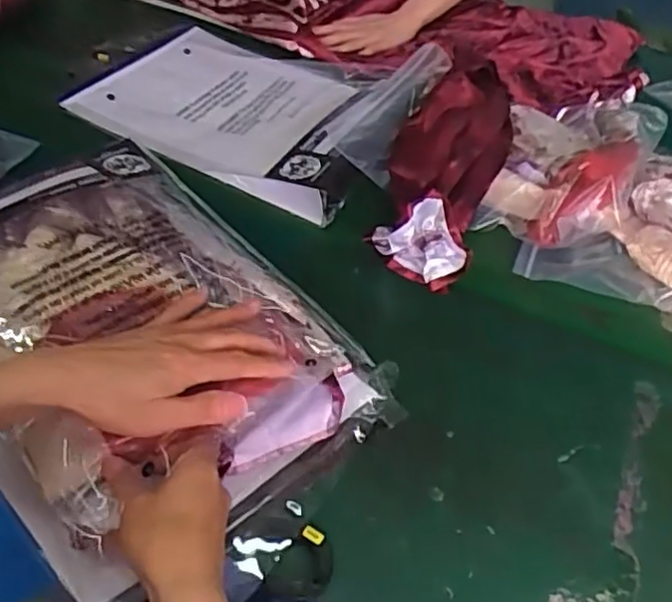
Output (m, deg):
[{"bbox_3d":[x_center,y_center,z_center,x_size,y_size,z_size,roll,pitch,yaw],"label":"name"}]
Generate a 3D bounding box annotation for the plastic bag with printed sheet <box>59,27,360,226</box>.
[{"bbox_3d":[-0.122,-0.269,0.893,0.413,0.050,0.278,25,50,16],"label":"plastic bag with printed sheet"}]

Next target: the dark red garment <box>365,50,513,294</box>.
[{"bbox_3d":[0.128,-0.161,0.797,0.131,0.085,0.375,18,48,10],"label":"dark red garment"}]

